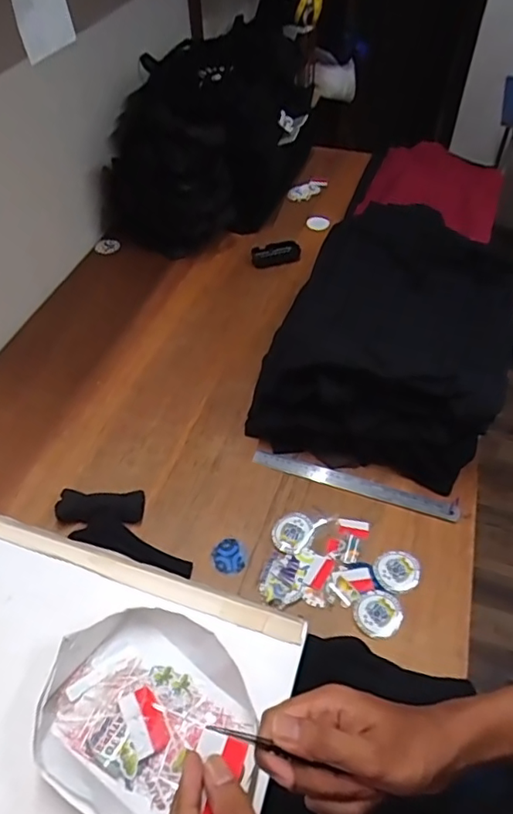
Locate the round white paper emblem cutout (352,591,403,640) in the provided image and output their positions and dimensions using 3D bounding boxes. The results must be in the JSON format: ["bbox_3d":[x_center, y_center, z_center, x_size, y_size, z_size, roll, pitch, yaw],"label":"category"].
[{"bbox_3d":[0.163,0.277,0.736,0.060,0.006,0.066,3,47,-3],"label":"round white paper emblem cutout"}]

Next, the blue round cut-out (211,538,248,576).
[{"bbox_3d":[-0.039,0.215,0.790,0.050,0.005,0.056,-18,52,-13],"label":"blue round cut-out"}]

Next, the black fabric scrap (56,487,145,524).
[{"bbox_3d":[-0.232,0.149,0.820,0.126,0.021,0.051,0,50,1],"label":"black fabric scrap"}]

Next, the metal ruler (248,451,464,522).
[{"bbox_3d":[0.153,0.119,0.866,0.323,0.010,0.032,14,52,13],"label":"metal ruler"}]

